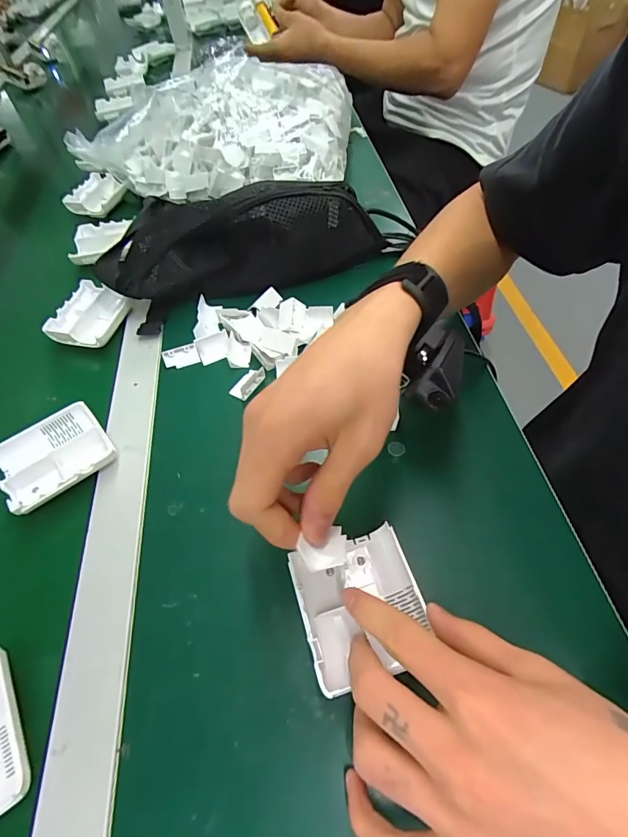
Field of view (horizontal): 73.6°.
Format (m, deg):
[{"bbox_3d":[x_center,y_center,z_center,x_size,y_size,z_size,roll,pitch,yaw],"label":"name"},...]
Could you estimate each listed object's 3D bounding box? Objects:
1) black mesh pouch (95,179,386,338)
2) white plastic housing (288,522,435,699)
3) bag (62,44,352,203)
[{"bbox_3d":[-0.078,-0.187,0.436,0.280,0.098,0.092,-22,56,-10],"label":"black mesh pouch"},{"bbox_3d":[0.027,0.111,0.253,0.069,0.020,0.078,-15,56,-8],"label":"white plastic housing"},{"bbox_3d":[-0.115,-0.419,0.590,0.323,0.120,0.273,3,50,6],"label":"bag"}]

